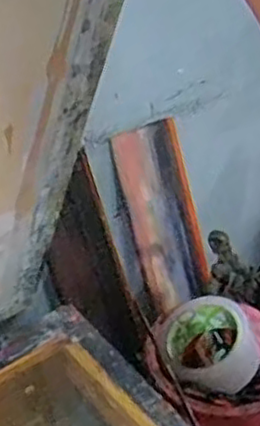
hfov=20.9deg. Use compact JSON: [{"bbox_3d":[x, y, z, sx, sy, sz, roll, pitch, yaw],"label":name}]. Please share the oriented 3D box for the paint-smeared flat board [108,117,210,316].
[{"bbox_3d":[0.042,0.003,0.849,0.088,0.218,0.017,-20,13,-27],"label":"paint-smeared flat board"}]

